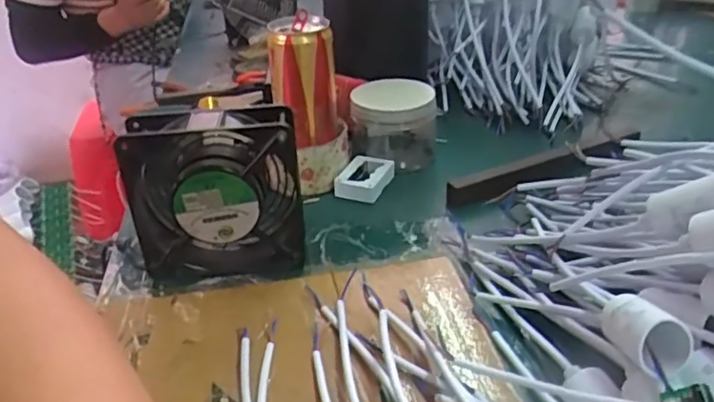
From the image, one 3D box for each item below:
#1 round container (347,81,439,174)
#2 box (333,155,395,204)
[{"bbox_3d":[0.036,-0.078,0.616,0.087,0.071,0.078,-2,31,4],"label":"round container"},{"bbox_3d":[0.007,-0.021,0.570,0.045,0.023,0.053,10,34,22],"label":"box"}]

